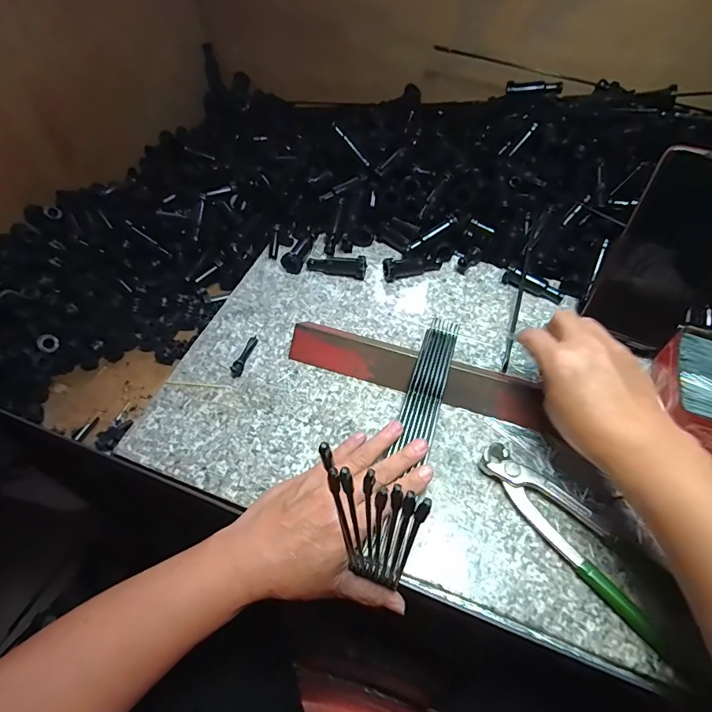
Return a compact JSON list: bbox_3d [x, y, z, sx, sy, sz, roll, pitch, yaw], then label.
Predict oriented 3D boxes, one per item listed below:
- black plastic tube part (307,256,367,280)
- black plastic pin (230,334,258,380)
[{"bbox_3d":[-0.022,-0.101,0.506,0.068,0.023,0.018,7,55,6],"label":"black plastic tube part"},{"bbox_3d":[-0.110,-0.001,0.439,0.011,0.008,0.050,12,56,9],"label":"black plastic pin"}]

